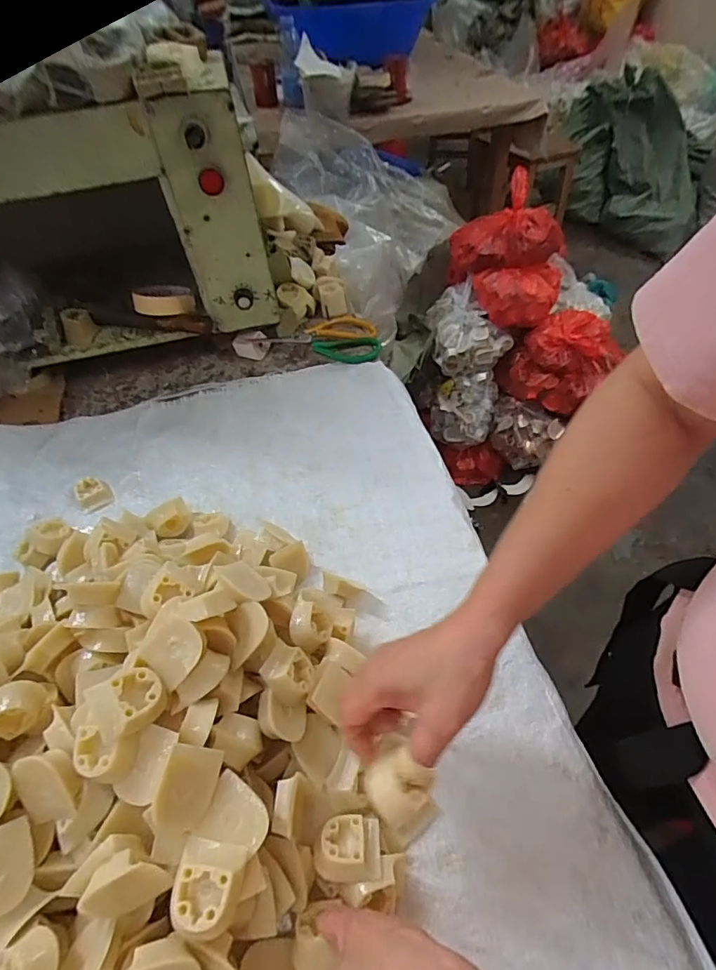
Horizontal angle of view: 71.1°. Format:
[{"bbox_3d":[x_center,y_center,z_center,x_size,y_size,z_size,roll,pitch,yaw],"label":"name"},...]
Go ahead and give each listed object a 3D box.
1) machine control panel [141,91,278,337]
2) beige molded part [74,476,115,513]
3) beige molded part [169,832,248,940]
[{"bbox_3d":[-0.168,-0.313,0.621,0.096,0.274,0.030,-12,52,-7],"label":"machine control panel"},{"bbox_3d":[-0.320,0.008,0.601,0.038,0.018,0.042,-36,58,-22],"label":"beige molded part"},{"bbox_3d":[-0.089,0.235,0.294,0.038,0.019,0.044,6,52,7],"label":"beige molded part"}]

